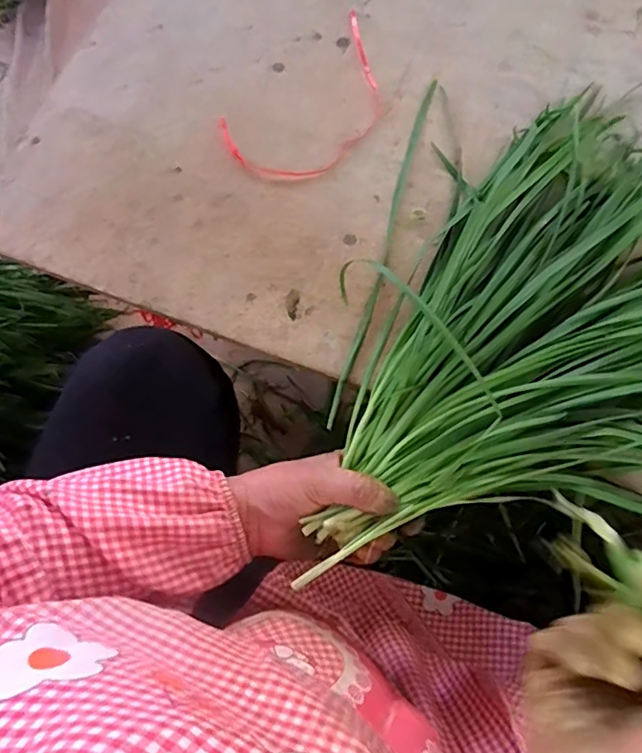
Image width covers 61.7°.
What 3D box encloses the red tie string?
[{"bbox_3d":[0.002,-0.253,0.496,0.101,0.015,0.193,42,79,12],"label":"red tie string"}]

